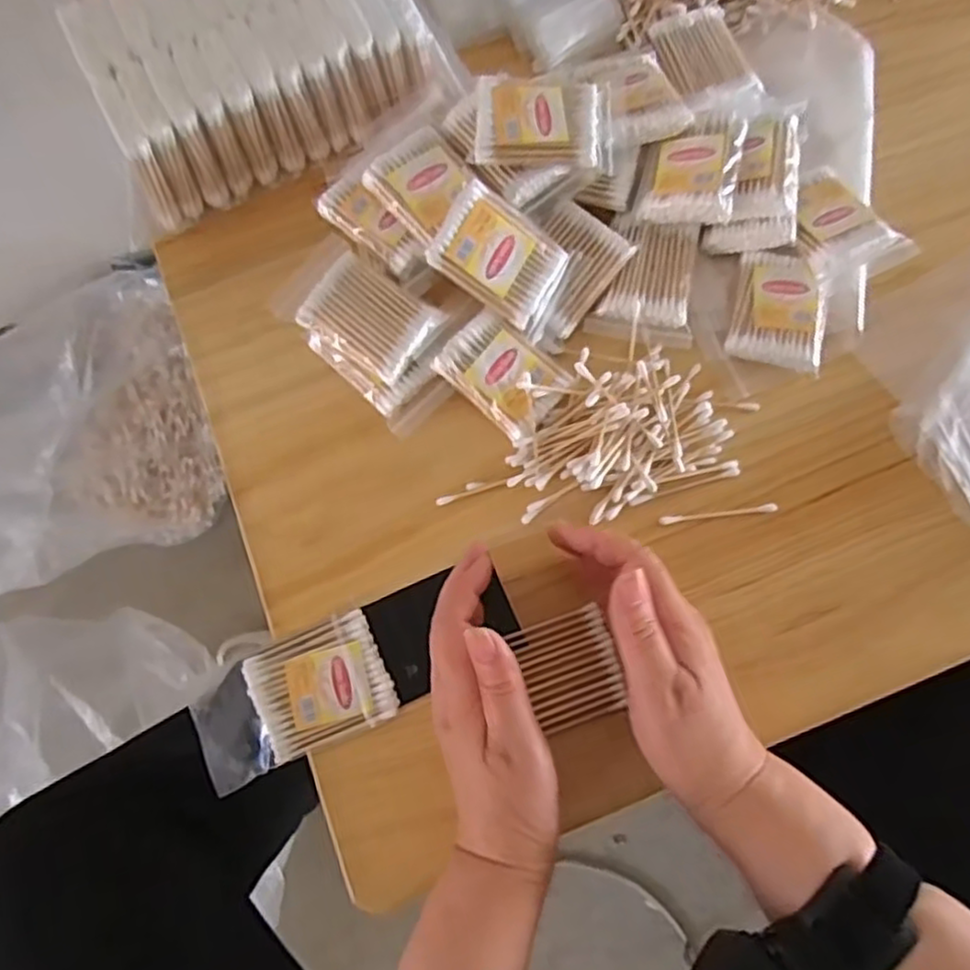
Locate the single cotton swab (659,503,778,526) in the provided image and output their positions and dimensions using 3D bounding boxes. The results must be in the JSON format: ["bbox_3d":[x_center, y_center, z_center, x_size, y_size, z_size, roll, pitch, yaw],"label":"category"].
[{"bbox_3d":[0.143,0.018,0.444,0.072,0.004,0.005,-7,77,-1],"label":"single cotton swab"}]

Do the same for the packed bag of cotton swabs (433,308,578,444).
[{"bbox_3d":[0.013,-0.070,0.447,0.073,0.016,0.056,42,77,-1],"label":"packed bag of cotton swabs"}]

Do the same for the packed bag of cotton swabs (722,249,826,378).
[{"bbox_3d":[0.191,-0.114,0.468,0.057,0.019,0.074,15,77,4],"label":"packed bag of cotton swabs"}]

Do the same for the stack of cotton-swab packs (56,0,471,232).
[{"bbox_3d":[-0.139,-0.278,0.475,0.219,0.073,0.124,-25,78,-5],"label":"stack of cotton-swab packs"}]

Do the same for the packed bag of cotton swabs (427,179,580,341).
[{"bbox_3d":[0.012,-0.136,0.437,0.085,0.012,0.059,29,88,-24],"label":"packed bag of cotton swabs"}]

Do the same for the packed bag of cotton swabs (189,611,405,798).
[{"bbox_3d":[-0.109,0.120,0.410,0.108,0.016,0.063,-24,78,-5],"label":"packed bag of cotton swabs"}]

